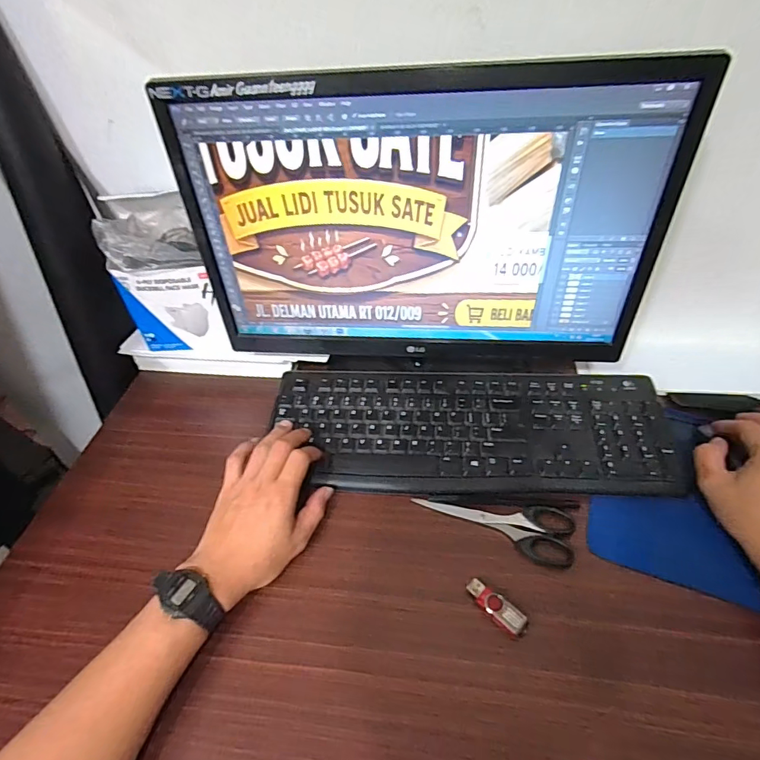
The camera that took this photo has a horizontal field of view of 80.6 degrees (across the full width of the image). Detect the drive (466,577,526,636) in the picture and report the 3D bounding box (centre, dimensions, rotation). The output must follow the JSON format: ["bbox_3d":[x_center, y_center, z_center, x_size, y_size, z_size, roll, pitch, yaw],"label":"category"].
[{"bbox_3d":[0.097,0.191,0.378,0.054,0.007,0.019,30,54,30],"label":"drive"}]

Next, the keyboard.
[{"bbox_3d":[0.094,0.054,0.501,0.424,0.029,0.154,2,45,8],"label":"keyboard"}]

